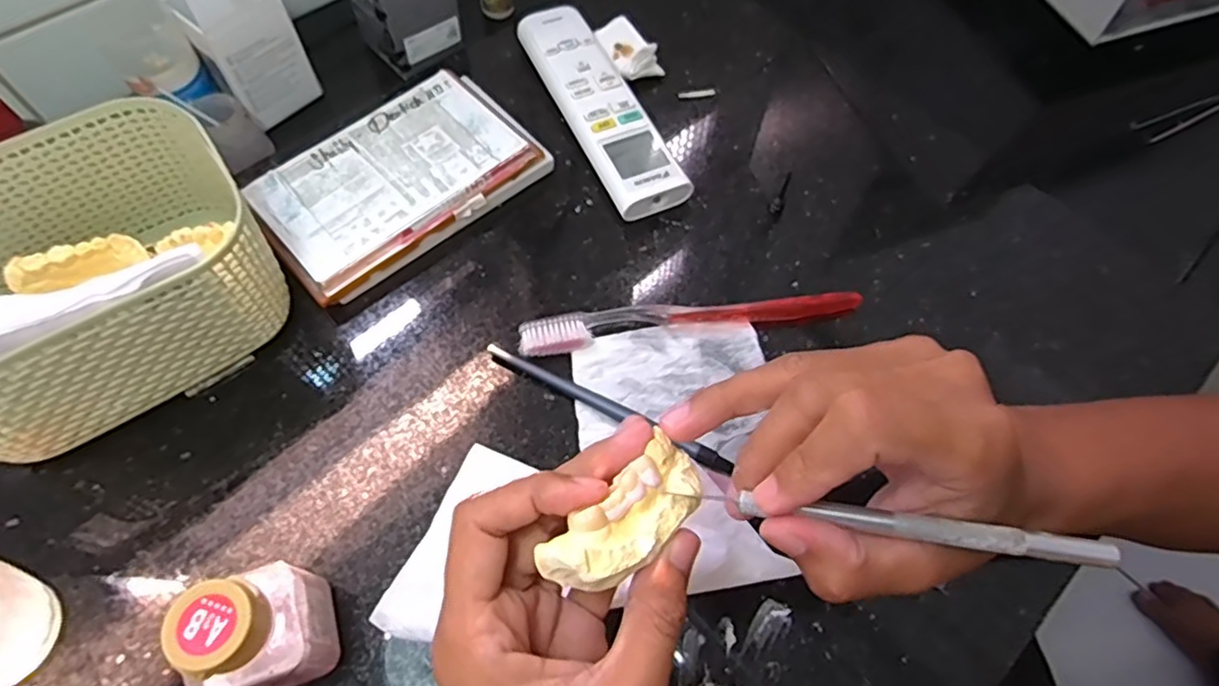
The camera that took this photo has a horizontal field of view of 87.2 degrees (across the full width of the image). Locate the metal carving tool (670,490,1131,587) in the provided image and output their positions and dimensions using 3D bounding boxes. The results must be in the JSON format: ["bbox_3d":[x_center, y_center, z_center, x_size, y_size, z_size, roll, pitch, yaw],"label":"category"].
[{"bbox_3d":[0.093,0.059,0.205,0.137,0.004,0.009,7,62,8],"label":"metal carving tool"}]

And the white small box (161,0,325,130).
[{"bbox_3d":[-0.234,-0.200,0.395,0.053,0.109,0.053,40,68,17],"label":"white small box"}]

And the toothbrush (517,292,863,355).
[{"bbox_3d":[0.045,-0.015,0.353,0.187,0.012,0.022,-8,63,-6],"label":"toothbrush"}]

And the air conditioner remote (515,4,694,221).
[{"bbox_3d":[-0.008,-0.153,0.417,0.045,0.024,0.175,-22,65,-13],"label":"air conditioner remote"}]

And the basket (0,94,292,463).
[{"bbox_3d":[-0.255,-0.027,0.307,0.163,0.087,0.120,-34,68,-18],"label":"basket"}]

